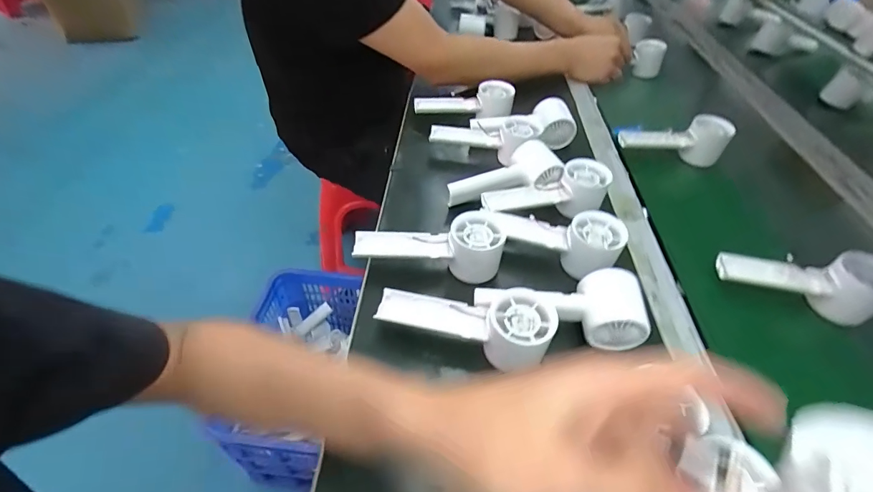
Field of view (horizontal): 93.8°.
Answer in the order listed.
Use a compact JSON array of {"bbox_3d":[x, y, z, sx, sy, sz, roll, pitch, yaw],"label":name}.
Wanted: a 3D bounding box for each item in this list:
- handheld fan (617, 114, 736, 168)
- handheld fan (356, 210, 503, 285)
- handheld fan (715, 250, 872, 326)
[{"bbox_3d":[0.357,-0.162,0.624,0.155,0.056,0.053,-1,46,-3],"label":"handheld fan"},{"bbox_3d":[-0.009,-0.002,0.445,0.157,0.054,0.070,7,46,4],"label":"handheld fan"},{"bbox_3d":[0.389,0.030,0.441,0.155,0.053,0.053,15,47,11],"label":"handheld fan"}]

